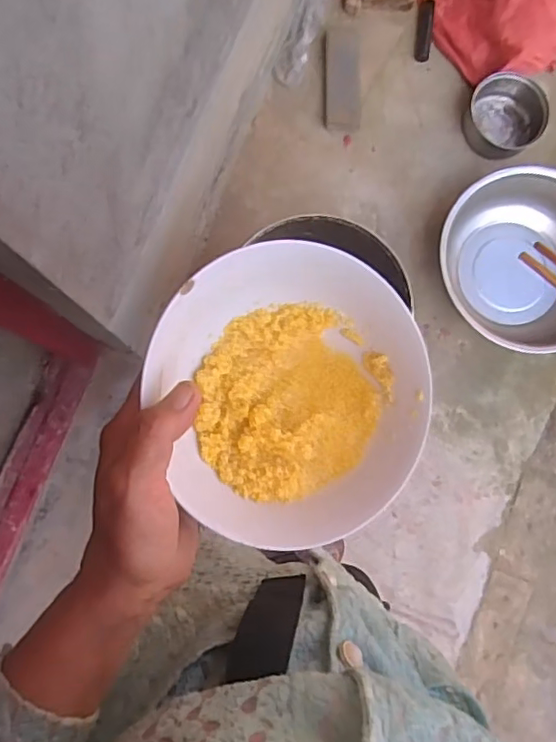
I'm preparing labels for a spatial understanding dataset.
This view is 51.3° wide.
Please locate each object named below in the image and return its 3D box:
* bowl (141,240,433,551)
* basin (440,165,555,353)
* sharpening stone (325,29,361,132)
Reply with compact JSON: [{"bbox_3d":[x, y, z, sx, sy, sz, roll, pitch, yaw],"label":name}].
[{"bbox_3d":[0.010,0.016,0.309,0.140,0.062,0.154,0,83,-4],"label":"bowl"},{"bbox_3d":[0.513,-0.218,1.194,0.366,0.114,0.356,0,83,-4],"label":"basin"},{"bbox_3d":[0.139,-0.620,1.227,0.080,0.041,0.212,-4,103,-4],"label":"sharpening stone"}]

